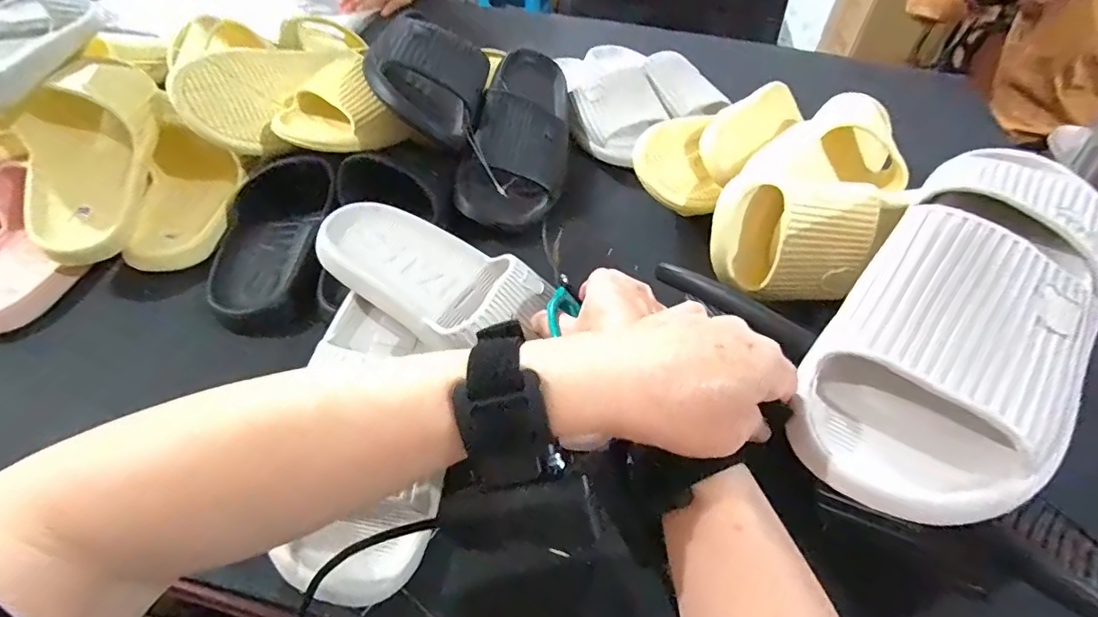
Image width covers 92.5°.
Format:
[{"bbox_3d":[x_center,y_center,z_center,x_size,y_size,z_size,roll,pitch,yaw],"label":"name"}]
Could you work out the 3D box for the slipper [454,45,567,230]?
[{"bbox_3d":[-0.026,-0.208,0.600,0.101,0.086,0.275,8,49,4],"label":"slipper"}]

